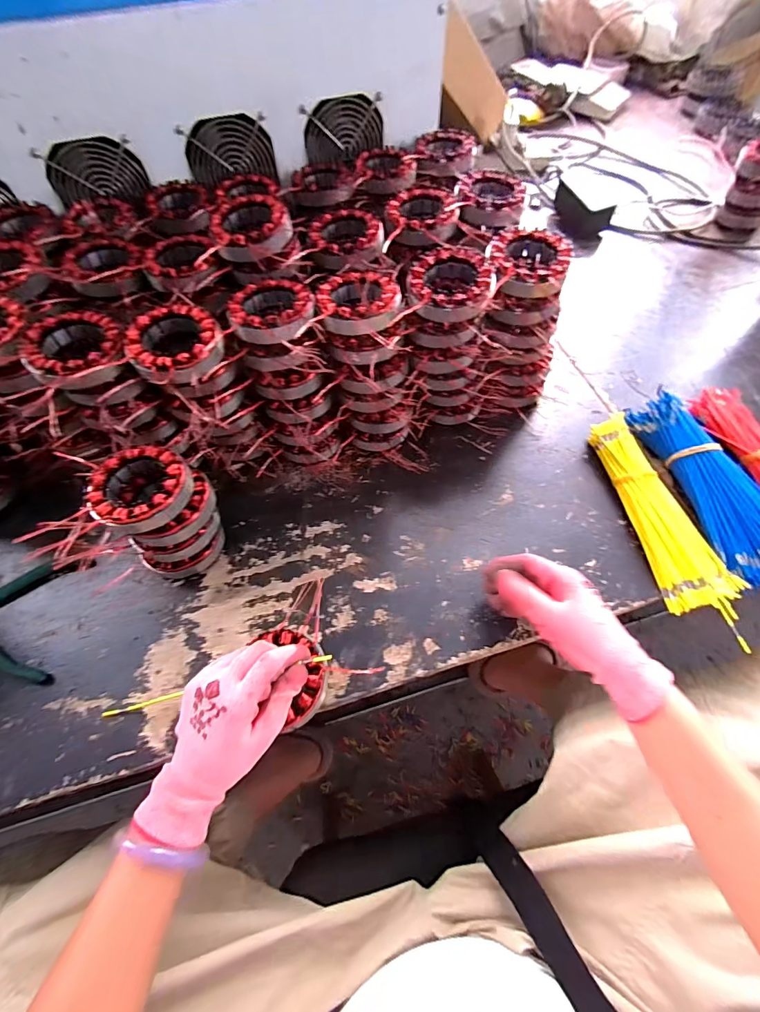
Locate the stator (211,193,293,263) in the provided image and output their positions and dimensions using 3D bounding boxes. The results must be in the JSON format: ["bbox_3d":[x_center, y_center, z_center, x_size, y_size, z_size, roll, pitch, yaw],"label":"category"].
[{"bbox_3d":[-0.141,-0.307,0.445,0.083,0.031,0.091,-16,61,-8],"label":"stator"}]

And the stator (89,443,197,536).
[{"bbox_3d":[-0.227,-0.016,0.379,0.084,0.029,0.085,0,60,1],"label":"stator"}]

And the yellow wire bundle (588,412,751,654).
[{"bbox_3d":[0.323,0.015,0.457,0.073,0.033,0.279,-7,61,-3],"label":"yellow wire bundle"}]

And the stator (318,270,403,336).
[{"bbox_3d":[-0.021,-0.216,0.419,0.083,0.027,0.083,0,60,1],"label":"stator"}]

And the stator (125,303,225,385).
[{"bbox_3d":[-0.202,-0.159,0.395,0.086,0.030,0.087,0,60,1],"label":"stator"}]

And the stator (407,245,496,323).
[{"bbox_3d":[0.074,-0.232,0.426,0.087,0.031,0.092,6,61,5],"label":"stator"}]

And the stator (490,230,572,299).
[{"bbox_3d":[0.158,-0.262,0.432,0.078,0.029,0.090,6,61,5],"label":"stator"}]

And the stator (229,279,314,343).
[{"bbox_3d":[-0.110,-0.202,0.414,0.084,0.024,0.086,9,61,6],"label":"stator"}]

